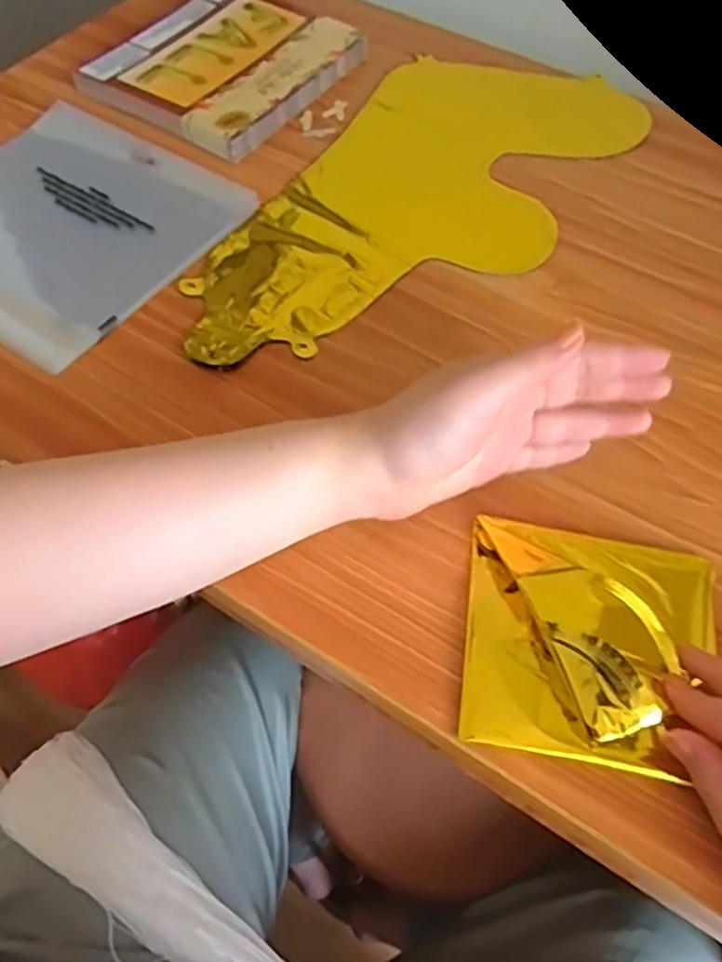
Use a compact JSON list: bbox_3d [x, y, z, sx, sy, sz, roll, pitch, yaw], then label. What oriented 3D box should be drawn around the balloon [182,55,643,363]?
[{"bbox_3d":[0.046,-0.211,0.504,0.190,0.006,0.414,32,64,16],"label":"balloon"}]

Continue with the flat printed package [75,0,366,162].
[{"bbox_3d":[-0.112,-0.350,0.569,0.155,0.020,0.187,30,64,15],"label":"flat printed package"}]

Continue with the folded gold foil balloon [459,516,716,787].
[{"bbox_3d":[0.114,0.076,0.333,0.118,0.018,0.115,9,60,4],"label":"folded gold foil balloon"}]

